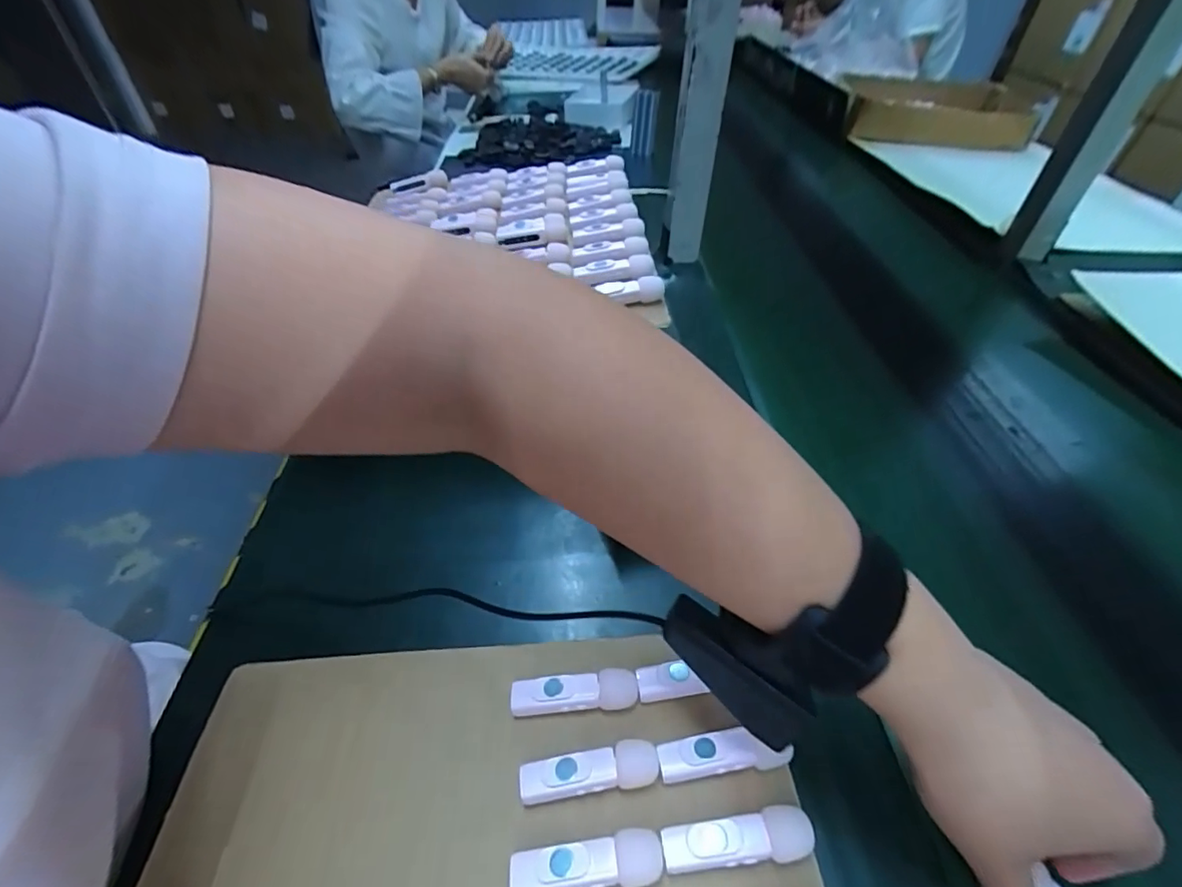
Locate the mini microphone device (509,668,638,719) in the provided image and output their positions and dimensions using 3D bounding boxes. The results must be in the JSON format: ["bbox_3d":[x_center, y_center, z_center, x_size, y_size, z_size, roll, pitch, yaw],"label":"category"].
[{"bbox_3d":[-0.009,0.130,0.274,0.065,0.010,0.017,-2,45,-4],"label":"mini microphone device"}]

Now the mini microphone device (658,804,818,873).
[{"bbox_3d":[0.063,0.174,0.230,0.064,0.015,0.018,-2,45,-4],"label":"mini microphone device"}]

